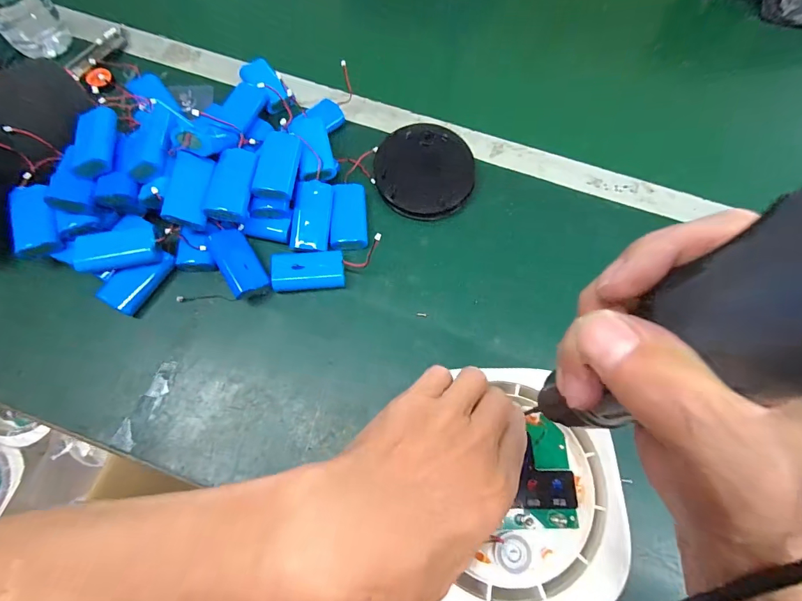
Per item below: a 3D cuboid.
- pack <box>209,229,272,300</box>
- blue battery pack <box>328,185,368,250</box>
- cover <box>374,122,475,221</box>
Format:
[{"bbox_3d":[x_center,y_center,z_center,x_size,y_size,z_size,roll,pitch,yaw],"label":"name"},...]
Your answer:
[{"bbox_3d":[-0.152,-0.033,0.387,0.032,0.024,0.070,-29,72,-12],"label":"pack"},{"bbox_3d":[-0.052,-0.085,0.418,0.037,0.016,0.074,2,68,-1],"label":"blue battery pack"},{"bbox_3d":[0.024,-0.141,0.442,0.102,0.016,0.110,1,68,-1],"label":"cover"}]

